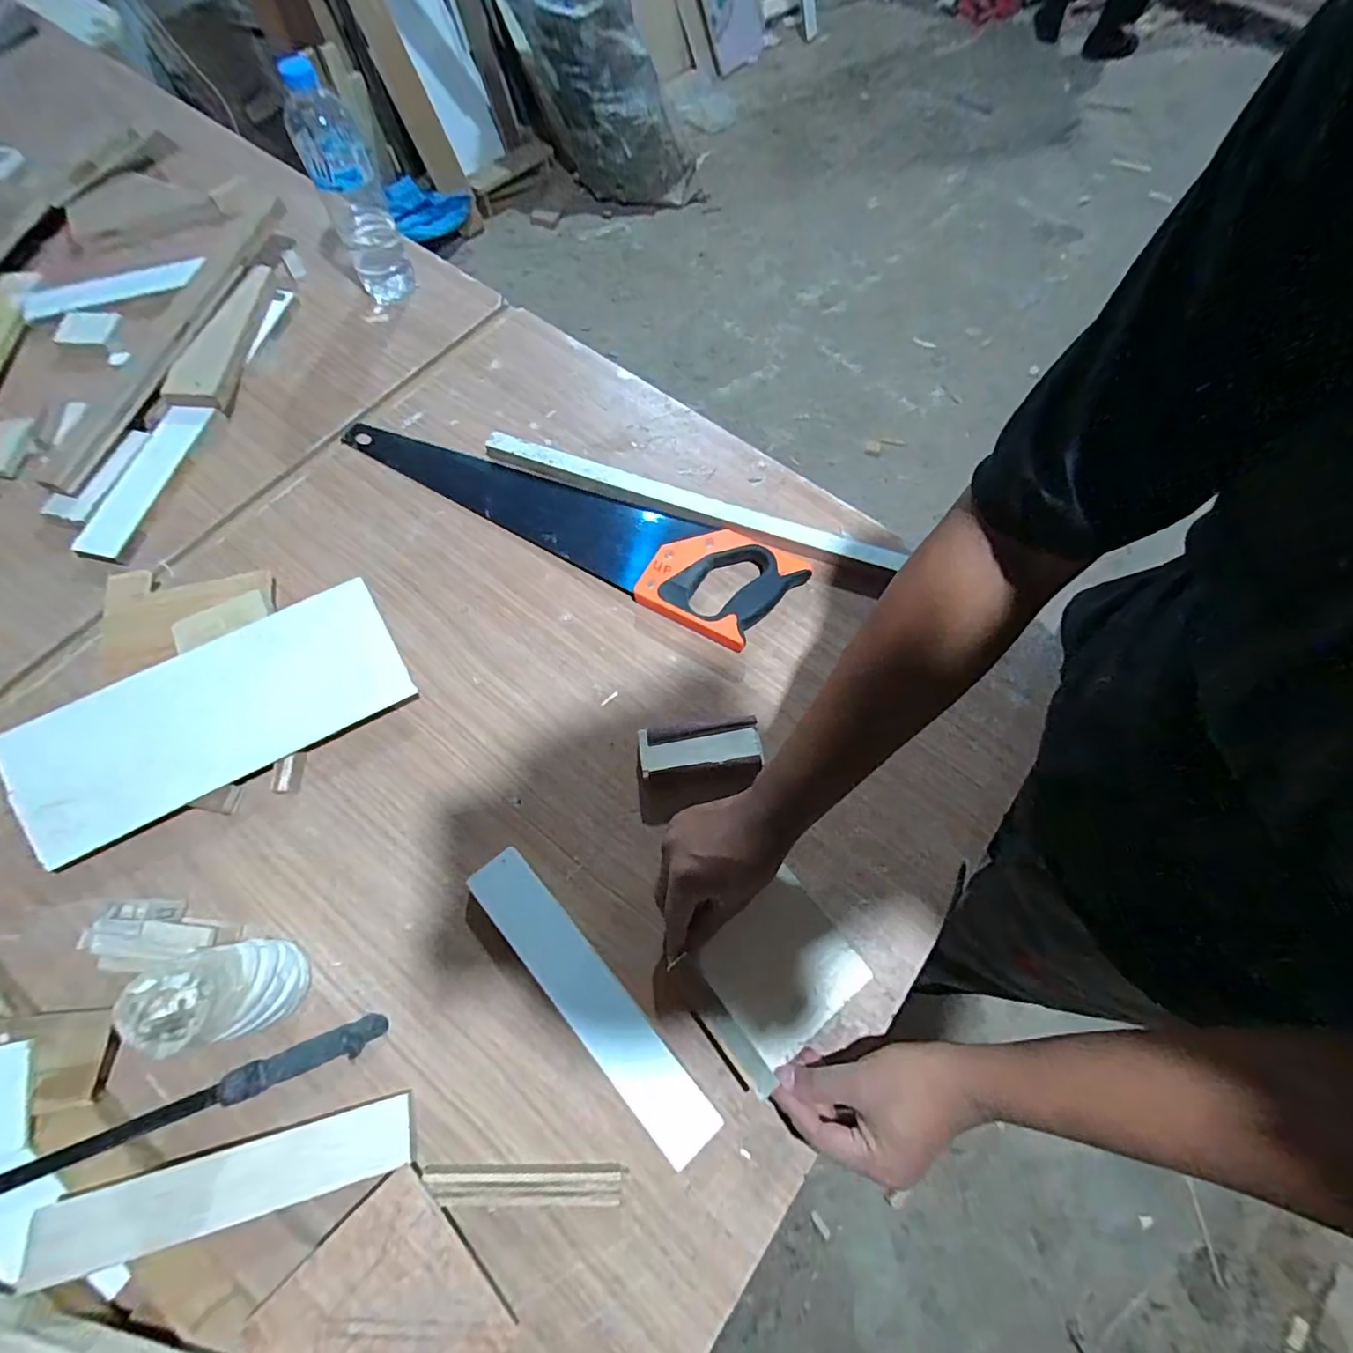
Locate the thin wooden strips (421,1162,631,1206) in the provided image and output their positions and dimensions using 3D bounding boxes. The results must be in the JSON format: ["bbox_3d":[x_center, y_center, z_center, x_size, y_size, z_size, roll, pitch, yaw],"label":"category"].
[{"bbox_3d":[-0.106,0.356,0.404,0.134,0.022,0.018,1,69,-1],"label":"thin wooden strips"}]

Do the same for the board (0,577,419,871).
[{"bbox_3d":[-0.397,0.033,0.493,0.308,0.011,0.119,-27,92,-10],"label":"board"}]

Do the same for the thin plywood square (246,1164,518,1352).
[{"bbox_3d":[-0.186,0.412,0.367,0.115,0.010,0.124,-41,78,-20],"label":"thin plywood square"}]

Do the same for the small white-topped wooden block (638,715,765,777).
[{"bbox_3d":[0.021,0.063,0.517,0.106,0.025,0.043,-5,69,-3],"label":"small white-topped wooden block"}]

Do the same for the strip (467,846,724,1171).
[{"bbox_3d":[-0.068,0.246,0.449,0.043,0.021,0.253,-40,75,-15],"label":"strip"}]

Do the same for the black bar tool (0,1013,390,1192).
[{"bbox_3d":[-0.370,0.314,0.415,0.308,0.021,0.022,-18,70,-8],"label":"black bar tool"}]

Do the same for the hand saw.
[{"bbox_3d":[-0.119,-0.179,0.608,0.502,0.026,0.114,28,71,9],"label":"hand saw"}]

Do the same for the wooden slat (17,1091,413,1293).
[{"bbox_3d":[-0.295,0.336,0.382,0.216,0.010,0.042,-9,49,-15],"label":"wooden slat"}]

